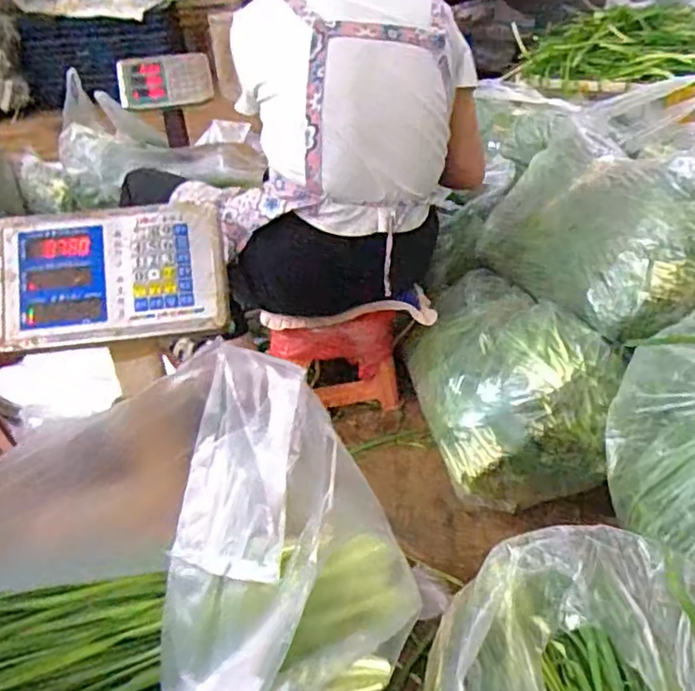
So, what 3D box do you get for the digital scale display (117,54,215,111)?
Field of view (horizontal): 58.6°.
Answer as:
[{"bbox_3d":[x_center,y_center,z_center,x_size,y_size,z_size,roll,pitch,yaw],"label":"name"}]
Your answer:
[{"bbox_3d":[-0.492,-0.709,1.666,0.252,0.140,0.047,-4,0,2],"label":"digital scale display"}]

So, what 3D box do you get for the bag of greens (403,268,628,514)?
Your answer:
[{"bbox_3d":[0.254,0.042,1.057,0.242,0.233,0.412,-7,32,-5],"label":"bag of greens"}]

